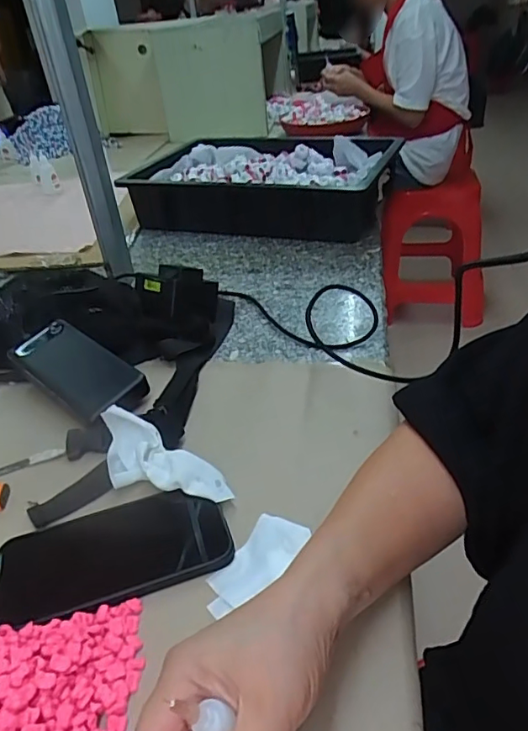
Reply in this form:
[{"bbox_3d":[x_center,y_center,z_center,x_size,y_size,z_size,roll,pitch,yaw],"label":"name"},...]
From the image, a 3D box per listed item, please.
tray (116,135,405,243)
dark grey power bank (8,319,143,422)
[{"bbox_3d":[0.005,-0.341,0.996,0.434,0.095,0.336,9,37,22],"label":"tray"},{"bbox_3d":[-0.199,0.001,0.552,0.148,0.016,0.071,31,70,28],"label":"dark grey power bank"}]

